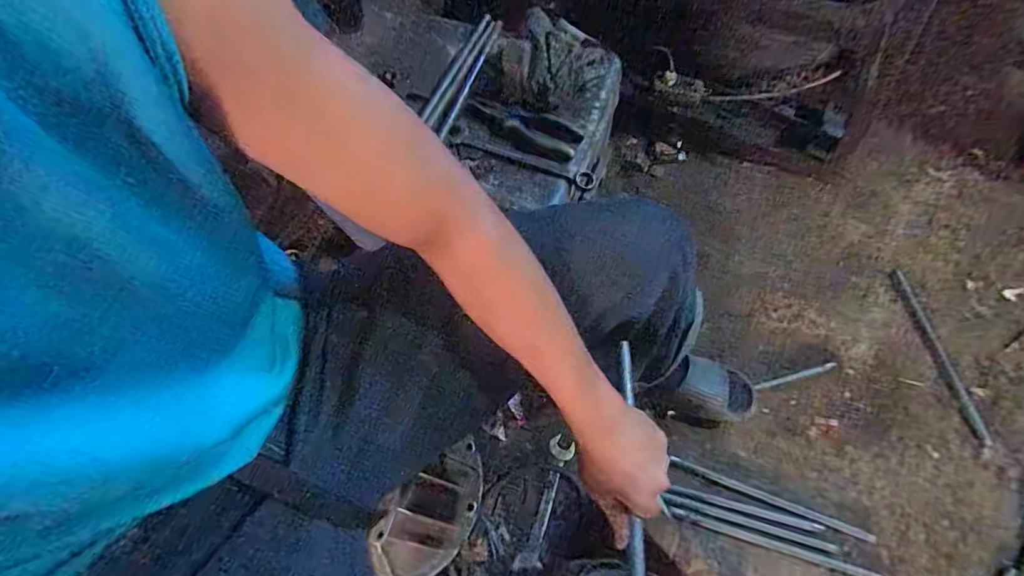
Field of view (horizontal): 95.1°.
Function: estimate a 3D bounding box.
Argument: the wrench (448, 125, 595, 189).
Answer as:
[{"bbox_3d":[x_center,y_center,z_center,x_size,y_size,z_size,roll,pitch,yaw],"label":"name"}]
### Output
[{"bbox_3d":[0.009,-0.179,0.636,0.219,0.006,0.024,25,88,17],"label":"wrench"}]

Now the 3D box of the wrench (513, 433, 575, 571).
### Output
[{"bbox_3d":[0.058,0.368,0.805,0.042,0.010,0.219,17,70,9],"label":"wrench"}]

